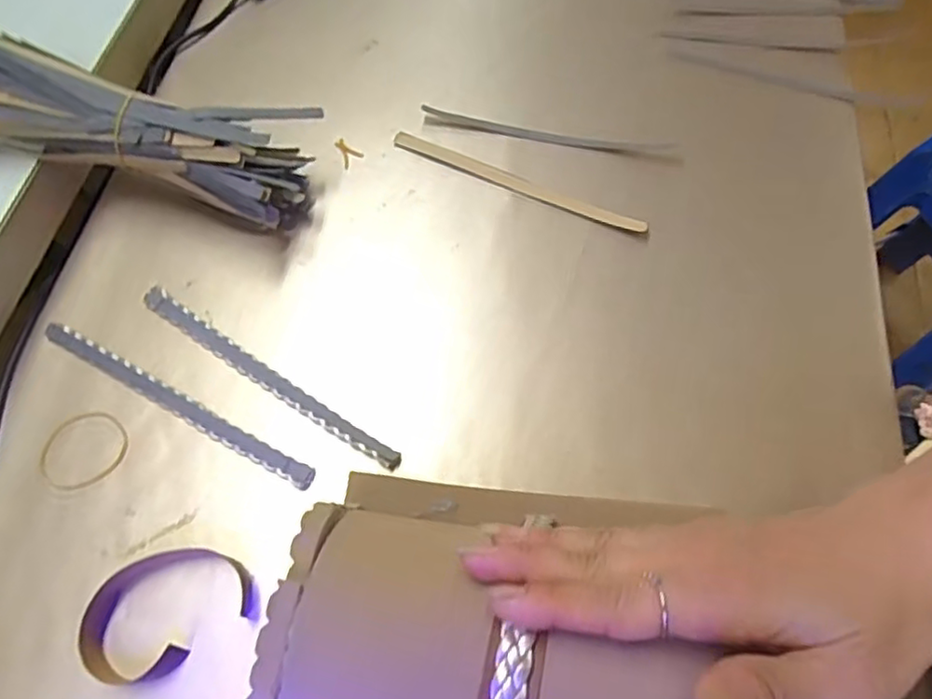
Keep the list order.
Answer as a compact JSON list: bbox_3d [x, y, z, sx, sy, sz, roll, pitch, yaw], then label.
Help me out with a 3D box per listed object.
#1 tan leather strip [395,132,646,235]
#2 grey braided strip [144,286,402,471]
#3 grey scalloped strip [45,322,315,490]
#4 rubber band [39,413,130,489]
[{"bbox_3d":[0.035,-0.117,0.439,0.187,0.007,0.012,23,66,10],"label":"tan leather strip"},{"bbox_3d":[-0.120,0.016,0.375,0.191,0.007,0.014,32,68,13],"label":"grey braided strip"},{"bbox_3d":[-0.171,0.031,0.370,0.190,0.006,0.013,27,78,11],"label":"grey scalloped strip"},{"bbox_3d":[-0.219,0.057,0.358,0.048,0.004,0.043,-34,69,-16],"label":"rubber band"}]

